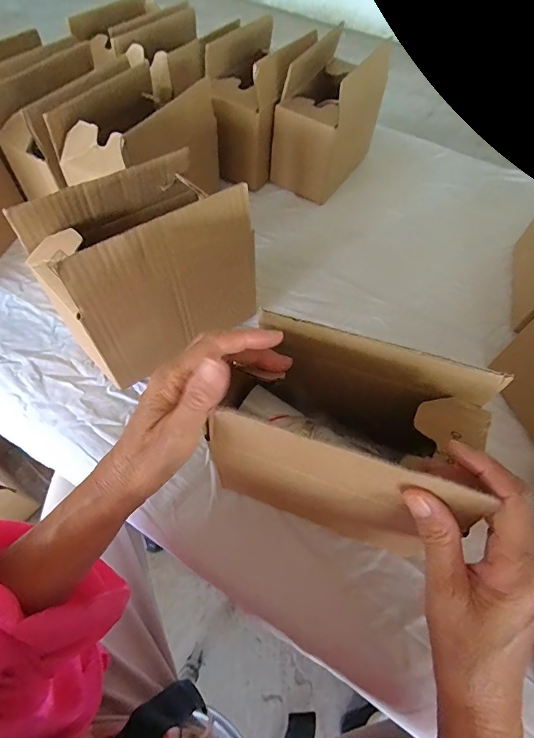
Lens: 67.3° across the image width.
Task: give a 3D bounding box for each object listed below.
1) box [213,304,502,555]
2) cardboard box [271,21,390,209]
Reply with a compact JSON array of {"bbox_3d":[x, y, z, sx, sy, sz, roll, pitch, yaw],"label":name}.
[{"bbox_3d":[0.059,0.059,0.305,0.167,0.162,0.090,18,57,8],"label":"box"},{"bbox_3d":[0.090,-0.361,0.576,0.105,0.154,0.174,24,58,12],"label":"cardboard box"}]

